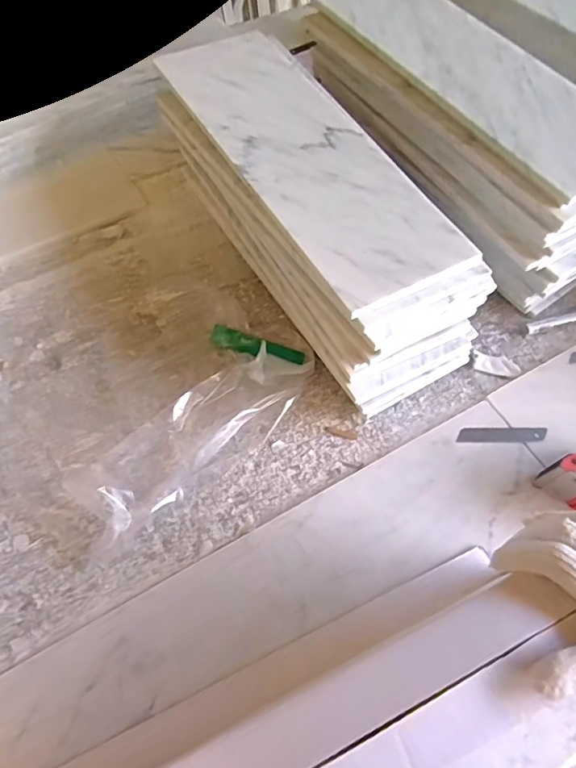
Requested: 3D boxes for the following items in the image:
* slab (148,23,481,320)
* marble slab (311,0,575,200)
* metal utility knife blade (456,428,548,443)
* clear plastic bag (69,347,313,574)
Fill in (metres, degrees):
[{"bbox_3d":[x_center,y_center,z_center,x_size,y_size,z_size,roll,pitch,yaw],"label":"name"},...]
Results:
[{"bbox_3d":[0.015,-0.256,0.565,0.150,0.016,0.421,-27,64,-14],"label":"slab"},{"bbox_3d":[0.221,-0.378,0.615,0.156,0.018,0.442,-31,66,-15],"label":"marble slab"},{"bbox_3d":[0.237,0.056,0.578,0.098,0.004,0.018,0,54,-4],"label":"metal utility knife blade"},{"bbox_3d":[-0.096,0.048,0.562,0.291,0.040,0.100,-35,66,-17],"label":"clear plastic bag"}]

